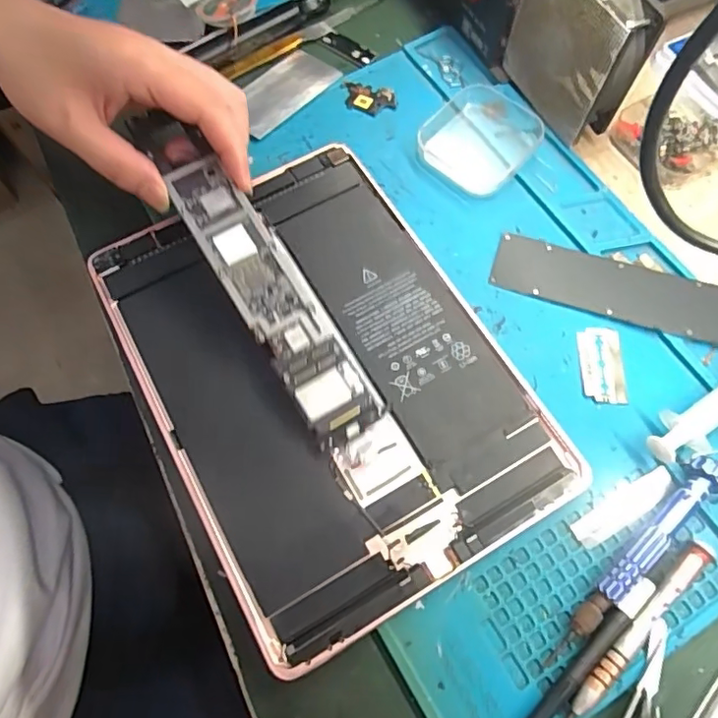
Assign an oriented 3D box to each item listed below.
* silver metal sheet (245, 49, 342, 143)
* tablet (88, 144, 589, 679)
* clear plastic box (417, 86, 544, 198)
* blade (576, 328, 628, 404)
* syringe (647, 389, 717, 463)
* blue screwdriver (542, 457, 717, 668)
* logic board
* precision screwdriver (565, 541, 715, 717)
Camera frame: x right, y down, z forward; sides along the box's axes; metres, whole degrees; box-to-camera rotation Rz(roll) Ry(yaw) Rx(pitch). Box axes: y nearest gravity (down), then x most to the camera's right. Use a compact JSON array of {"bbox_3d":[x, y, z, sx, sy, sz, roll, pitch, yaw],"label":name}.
[{"bbox_3d":[-0.054,-0.187,0.378,0.048,0.005,0.080,41,75,17],"label":"silver metal sheet"},{"bbox_3d":[-0.020,0.004,0.292,0.176,0.012,0.248,-29,69,-9],"label":"tablet"},{"bbox_3d":[0.078,-0.141,0.345,0.062,0.015,0.075,41,75,17],"label":"clear plastic box"},{"bbox_3d":[0.130,0.003,0.291,0.023,0.004,0.043,1,68,3],"label":"blade"},{"bbox_3d":[0.177,0.026,0.273,0.079,0.016,0.024,-33,70,-10],"label":"syringe"},{"bbox_3d":[0.126,0.091,0.247,0.117,0.018,0.015,-42,72,-13],"label":"blue screwdriver"},{"bbox_3d":[-0.047,-0.033,0.288,0.034,0.007,0.173,-32,81,-10],"label":"logic board"},{"bbox_3d":[0.120,0.122,0.239,0.108,0.008,0.009,-42,72,-13],"label":"precision screwdriver"}]

